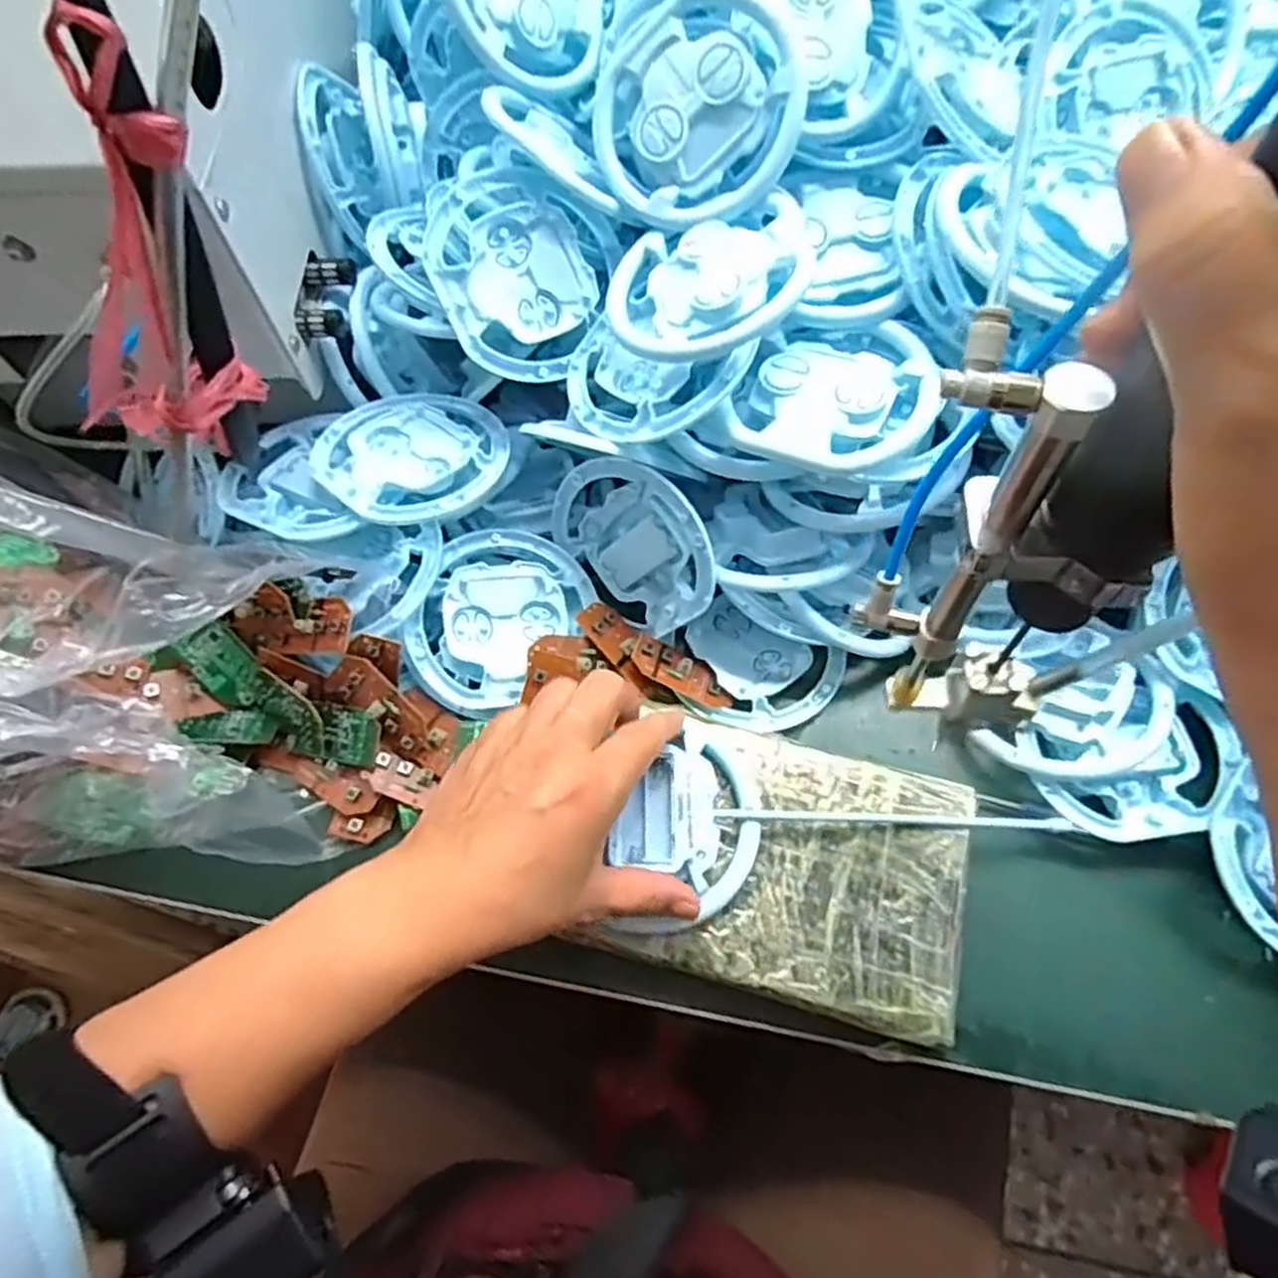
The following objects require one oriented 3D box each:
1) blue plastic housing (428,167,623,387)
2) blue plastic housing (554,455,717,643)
[{"bbox_3d":[-0.066,-0.193,0.418,0.097,0.020,0.097,-1,94,-15],"label":"blue plastic housing"},{"bbox_3d":[-0.001,-0.054,0.428,0.102,0.083,0.023,44,51,16],"label":"blue plastic housing"}]

